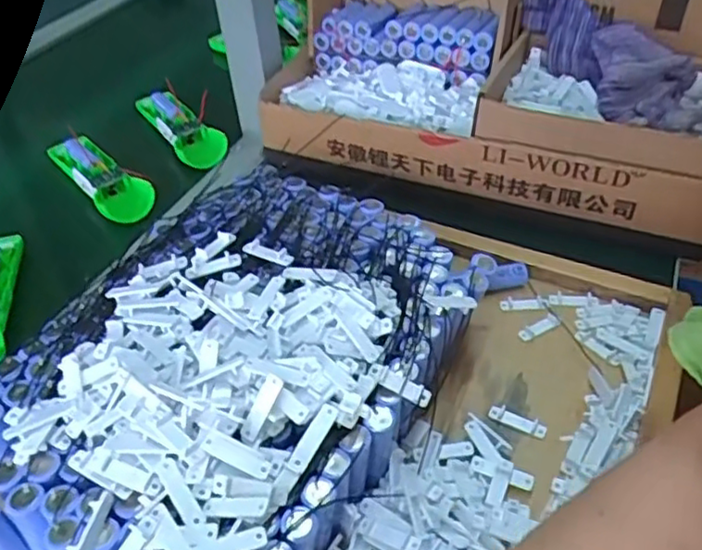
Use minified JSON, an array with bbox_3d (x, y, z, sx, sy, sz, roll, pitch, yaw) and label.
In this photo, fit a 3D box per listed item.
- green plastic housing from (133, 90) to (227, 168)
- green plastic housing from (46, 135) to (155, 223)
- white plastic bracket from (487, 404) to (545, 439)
[{"bbox_3d":[-0.199,-0.174,0.746,0.050,0.030,0.176,-28,48,-24],"label":"green plastic housing"},{"bbox_3d":[-0.260,-0.106,0.670,0.048,0.024,0.175,-33,50,-28],"label":"green plastic housing"},{"bbox_3d":[0.108,0.095,0.427,0.037,0.006,0.010,18,47,22],"label":"white plastic bracket"}]

